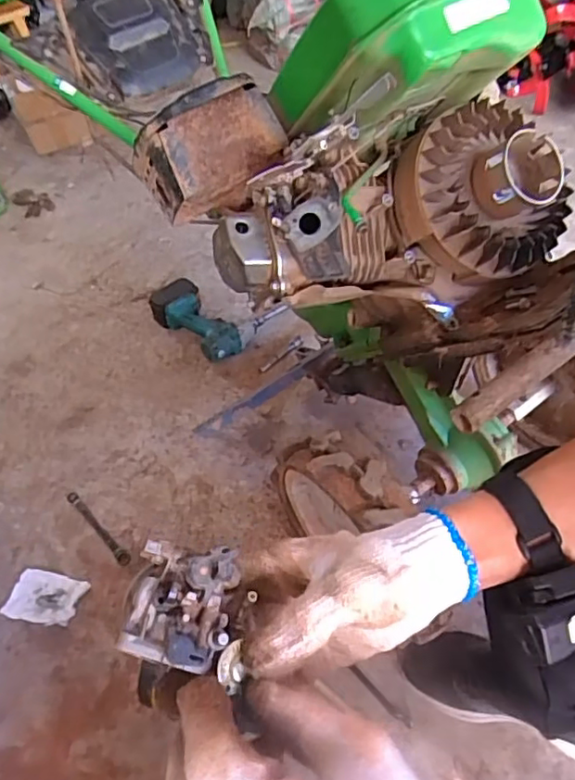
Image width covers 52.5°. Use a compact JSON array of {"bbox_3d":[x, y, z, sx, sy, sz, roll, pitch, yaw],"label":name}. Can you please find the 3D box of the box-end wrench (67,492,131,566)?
[{"bbox_3d":[-0.344,0.246,1.051,0.020,0.005,0.207,-39,55,-23],"label":"box-end wrench"}]

